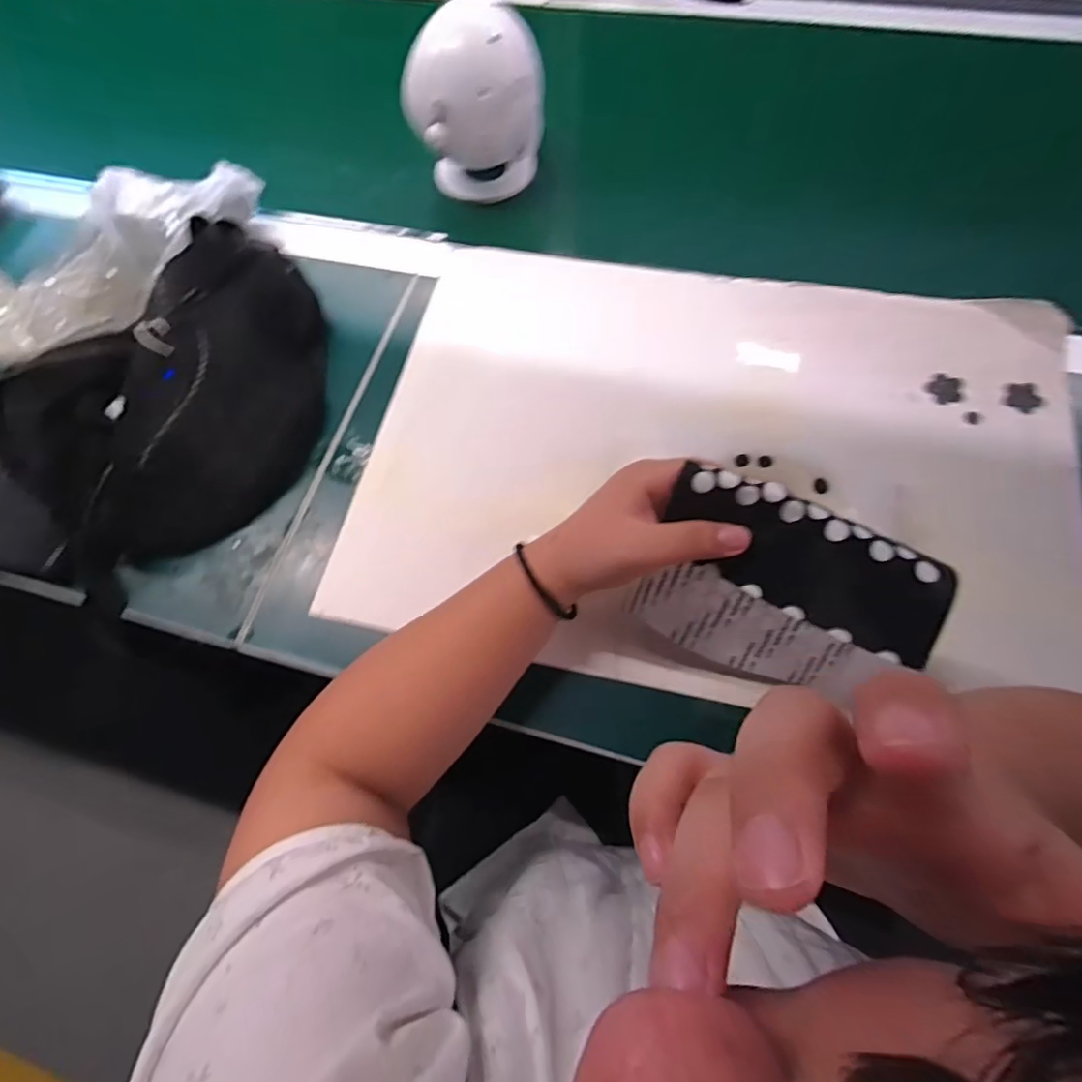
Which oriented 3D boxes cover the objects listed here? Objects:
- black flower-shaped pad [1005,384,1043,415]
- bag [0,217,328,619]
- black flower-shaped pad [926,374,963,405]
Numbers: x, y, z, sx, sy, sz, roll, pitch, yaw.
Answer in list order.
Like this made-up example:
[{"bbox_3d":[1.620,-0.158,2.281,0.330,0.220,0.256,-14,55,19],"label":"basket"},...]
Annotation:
[{"bbox_3d":[0.346,-0.102,0.407,0.021,0.007,0.021,5,67,5],"label":"black flower-shaped pad"},{"bbox_3d":[-0.250,-0.109,0.411,0.150,0.087,0.303,16,69,10],"label":"bag"},{"bbox_3d":[0.303,-0.115,0.427,0.027,0.006,0.026,-4,73,-1],"label":"black flower-shaped pad"}]

